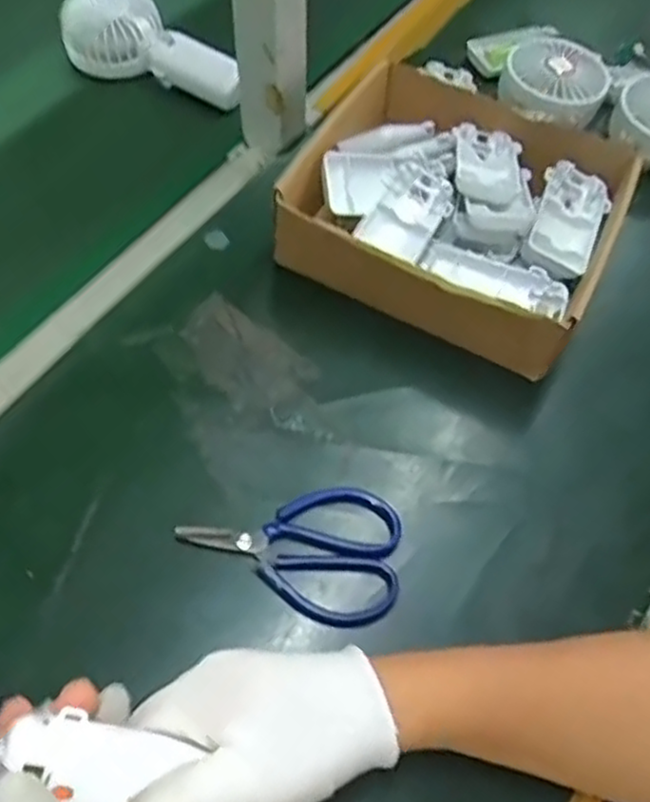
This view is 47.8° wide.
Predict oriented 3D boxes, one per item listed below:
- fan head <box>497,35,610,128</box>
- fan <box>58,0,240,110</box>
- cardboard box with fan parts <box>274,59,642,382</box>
[{"bbox_3d":[0.199,-0.278,0.628,0.083,0.037,0.086,1,57,-1],"label":"fan head"},{"bbox_3d":[-0.148,-0.304,0.634,0.170,0.055,0.067,30,61,17],"label":"fan"},{"bbox_3d":[0.095,-0.139,0.531,0.213,0.079,0.185,25,60,14],"label":"cardboard box with fan parts"}]

